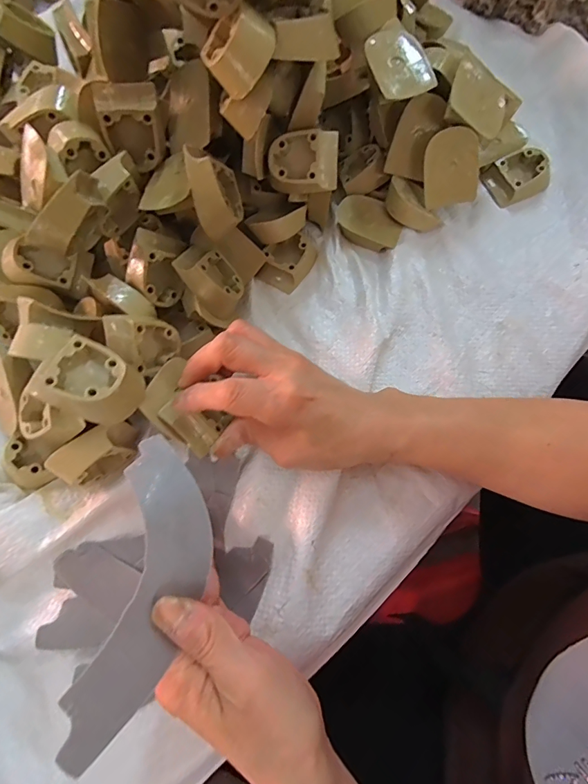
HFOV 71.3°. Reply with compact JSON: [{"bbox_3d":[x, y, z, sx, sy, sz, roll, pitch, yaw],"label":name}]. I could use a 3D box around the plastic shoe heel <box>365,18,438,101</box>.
[{"bbox_3d":[0.075,-0.238,0.294,0.040,0.016,0.055,-22,72,-7],"label":"plastic shoe heel"}]

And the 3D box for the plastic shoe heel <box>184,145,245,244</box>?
[{"bbox_3d":[-0.053,-0.139,0.286,0.027,0.041,0.054,-20,99,34],"label":"plastic shoe heel"}]

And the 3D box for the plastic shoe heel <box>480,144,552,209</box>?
[{"bbox_3d":[0.202,-0.196,0.369,0.046,0.022,0.045,-21,71,-7],"label":"plastic shoe heel"}]

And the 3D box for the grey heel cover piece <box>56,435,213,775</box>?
[{"bbox_3d":[-0.062,0.083,0.188,0.046,0.011,0.130,12,57,-15],"label":"grey heel cover piece"}]

